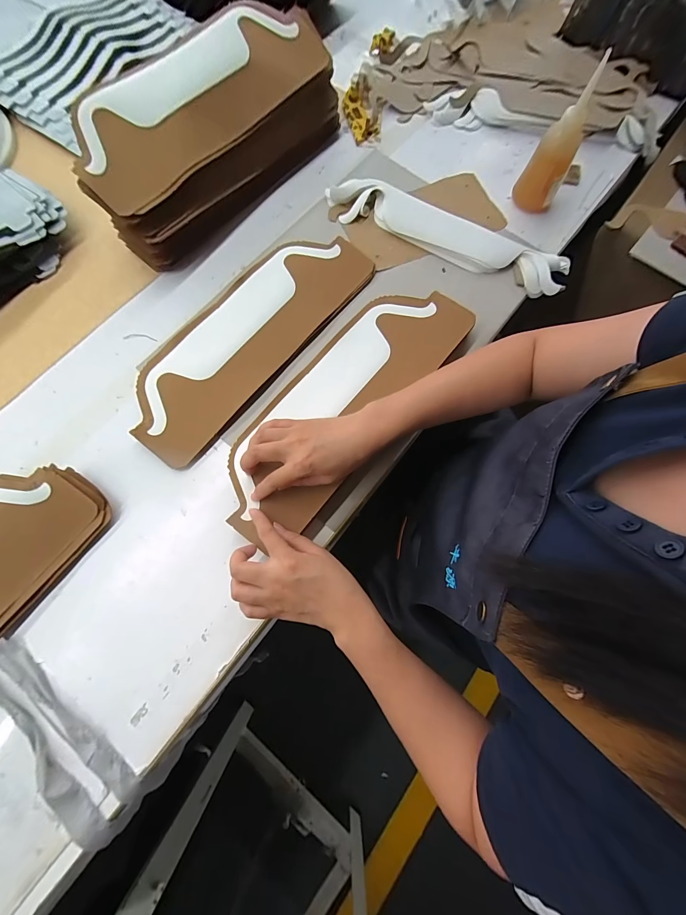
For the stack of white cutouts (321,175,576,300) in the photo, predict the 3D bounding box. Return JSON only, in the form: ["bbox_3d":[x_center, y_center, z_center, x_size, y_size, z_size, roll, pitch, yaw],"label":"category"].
[{"bbox_3d":[0.162,-0.355,0.527,0.383,0.018,0.086,23,75,4],"label":"stack of white cutouts"}]

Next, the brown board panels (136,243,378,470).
[{"bbox_3d":[-0.130,-0.177,0.469,0.142,0.020,0.401,41,78,1],"label":"brown board panels"}]

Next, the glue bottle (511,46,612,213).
[{"bbox_3d":[0.319,-0.453,0.495,0.063,0.139,0.057,33,76,7],"label":"glue bottle"}]

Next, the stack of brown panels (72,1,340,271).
[{"bbox_3d":[-0.182,-0.479,0.499,0.146,0.132,0.421,39,77,8],"label":"stack of brown panels"}]

